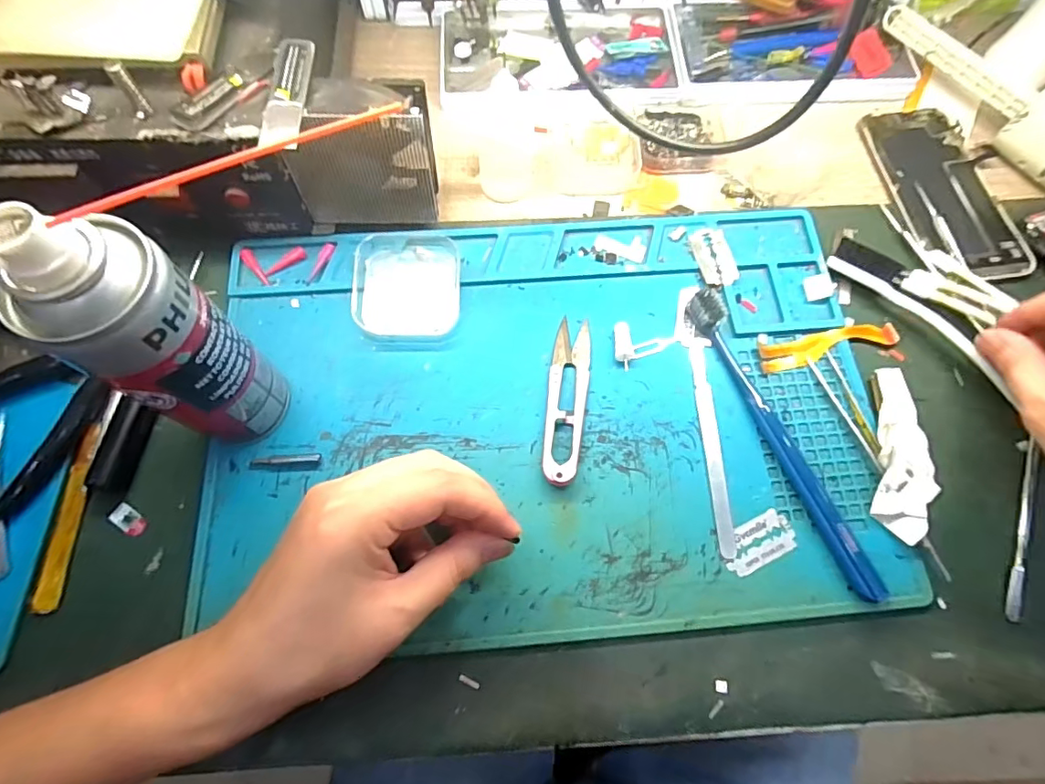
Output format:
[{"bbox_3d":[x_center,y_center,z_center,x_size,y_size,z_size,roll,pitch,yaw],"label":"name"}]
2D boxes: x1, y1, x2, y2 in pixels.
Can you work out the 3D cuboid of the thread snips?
[{"bbox_3d":[0.026,0.003,0.298,0.023,0.011,0.100,6,71,1],"label":"thread snips"}]

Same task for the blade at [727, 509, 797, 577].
[{"bbox_3d":[0.126,0.080,0.275,0.040,0.004,0.022,-28,73,-10],"label":"blade"}]

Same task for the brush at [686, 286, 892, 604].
[{"bbox_3d":[0.145,0.021,0.290,0.021,0.017,0.187,-22,72,-8],"label":"brush"}]

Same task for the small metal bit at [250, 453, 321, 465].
[{"bbox_3d":[-0.129,0.037,0.286,0.036,0.004,0.005,-3,71,-2],"label":"small metal bit"}]

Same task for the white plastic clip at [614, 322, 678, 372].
[{"bbox_3d":[0.070,-0.033,0.315,0.039,0.006,0.027,-30,74,-11],"label":"white plastic clip"}]

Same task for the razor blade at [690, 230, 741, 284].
[{"bbox_3d":[0.124,-0.087,0.334,0.024,0.004,0.041,-11,71,-5],"label":"razor blade"}]

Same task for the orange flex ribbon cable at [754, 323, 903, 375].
[{"bbox_3d":[0.187,-0.028,0.318,0.088,0.004,0.019,-11,71,-5],"label":"orange flex ribbon cable"}]

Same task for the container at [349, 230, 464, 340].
[{"bbox_3d":[-0.069,-0.069,0.319,0.060,0.017,0.074,3,71,0],"label":"container"}]

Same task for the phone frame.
[{"bbox_3d":[0.293,-0.141,0.361,0.076,0.013,0.141,-8,71,-3],"label":"phone frame"}]

